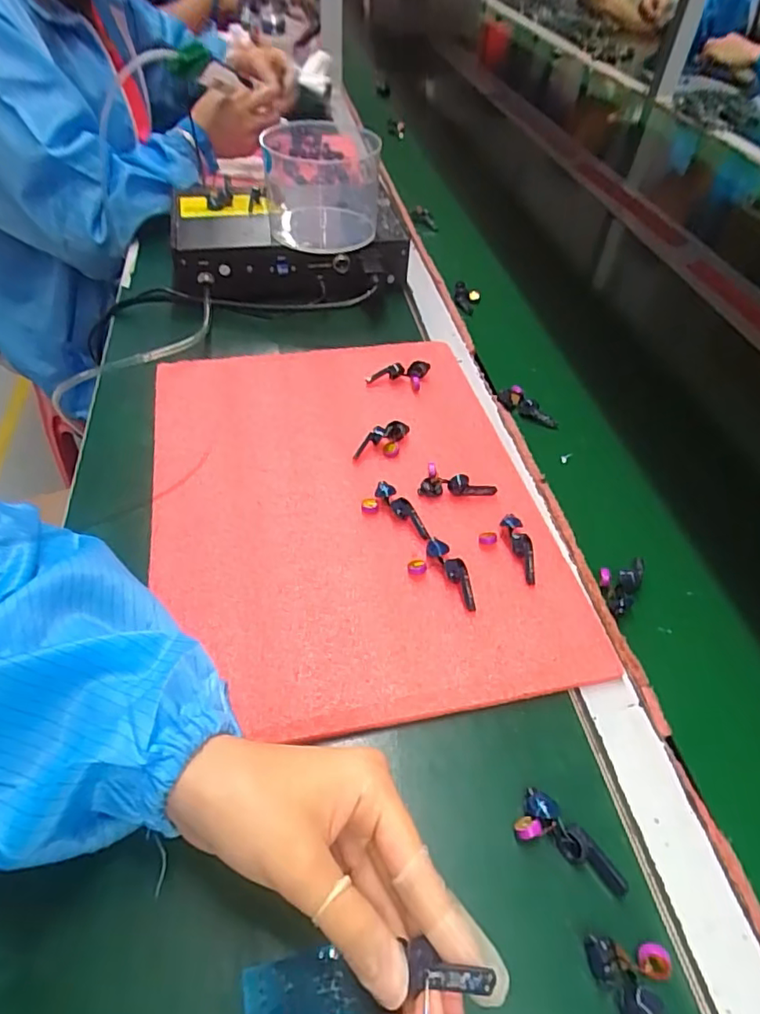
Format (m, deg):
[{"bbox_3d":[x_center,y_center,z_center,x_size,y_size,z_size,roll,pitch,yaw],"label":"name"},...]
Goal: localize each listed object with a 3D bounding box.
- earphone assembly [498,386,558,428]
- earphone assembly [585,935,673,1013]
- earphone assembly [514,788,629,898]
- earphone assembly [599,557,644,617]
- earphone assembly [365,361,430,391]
[{"bbox_3d":[0.126,-0.085,0.499,0.016,0.021,0.055,-30,57,-26],"label":"earphone assembly"},{"bbox_3d":[0.104,0.202,0.232,0.034,0.015,0.044,3,49,-1],"label":"earphone assembly"},{"bbox_3d":[0.091,0.157,0.271,0.052,0.013,0.021,24,52,17],"label":"earphone assembly"},{"bbox_3d":[0.156,0.047,0.375,0.024,0.008,0.047,26,52,18],"label":"earphone assembly"},{"bbox_3d":[0.016,-0.117,0.501,0.049,0.015,0.028,13,50,8],"label":"earphone assembly"}]

